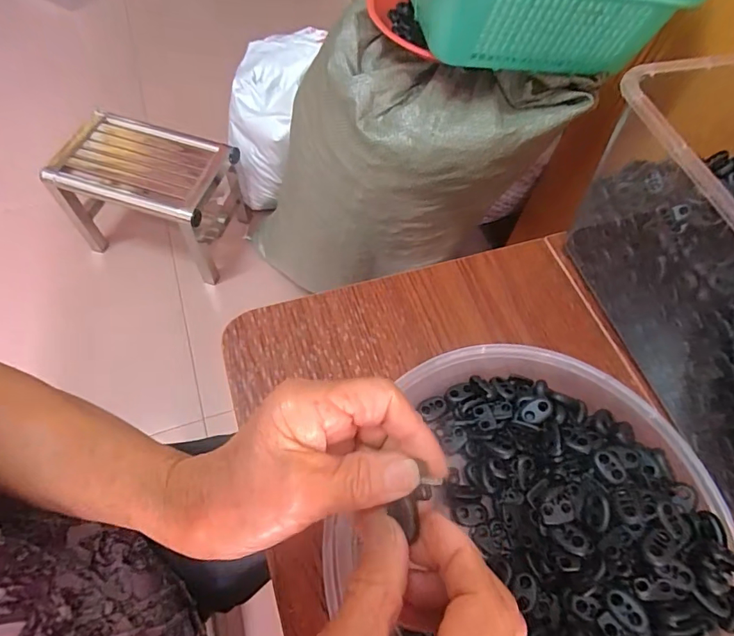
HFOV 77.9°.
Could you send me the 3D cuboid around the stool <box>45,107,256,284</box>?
[{"bbox_3d":[-0.423,-0.253,0.943,0.296,0.232,0.226,14,61,3],"label":"stool"}]

